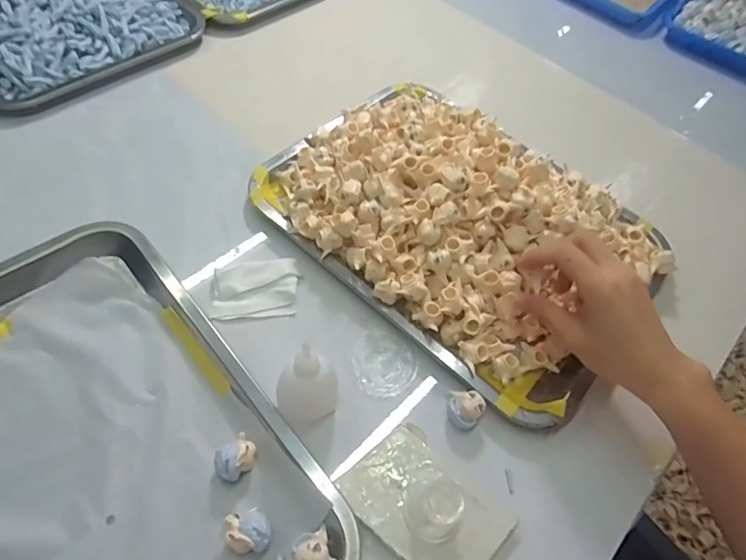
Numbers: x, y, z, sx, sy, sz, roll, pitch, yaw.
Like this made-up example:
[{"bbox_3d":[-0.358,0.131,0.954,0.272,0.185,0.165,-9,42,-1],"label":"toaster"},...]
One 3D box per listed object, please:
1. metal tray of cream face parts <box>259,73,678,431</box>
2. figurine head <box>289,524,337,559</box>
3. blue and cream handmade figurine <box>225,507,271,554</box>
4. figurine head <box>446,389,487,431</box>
[{"bbox_3d":[0.082,-0.066,0.444,0.336,0.070,0.246,40,63,19],"label":"metal tray of cream face parts"},{"bbox_3d":[-0.038,0.170,0.304,0.025,0.022,0.025,-19,61,-16],"label":"figurine head"},{"bbox_3d":[-0.078,0.159,0.308,0.026,0.024,0.024,2,58,-4],"label":"blue and cream handmade figurine"},{"bbox_3d":[0.068,0.096,0.365,0.025,0.022,0.024,2,58,-4],"label":"figurine head"}]

